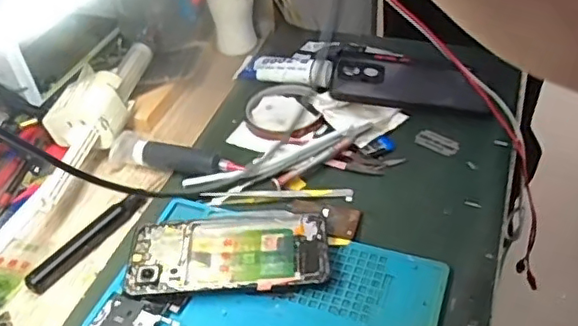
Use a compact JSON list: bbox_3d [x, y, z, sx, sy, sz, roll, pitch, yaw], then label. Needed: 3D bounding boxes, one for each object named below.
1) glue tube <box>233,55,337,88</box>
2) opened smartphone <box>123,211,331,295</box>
[{"bbox_3d":[-0.003,-0.104,0.660,0.111,0.028,0.031,11,45,18],"label":"glue tube"},{"bbox_3d":[-0.049,0.073,0.479,0.158,0.012,0.078,-3,42,3],"label":"opened smartphone"}]

